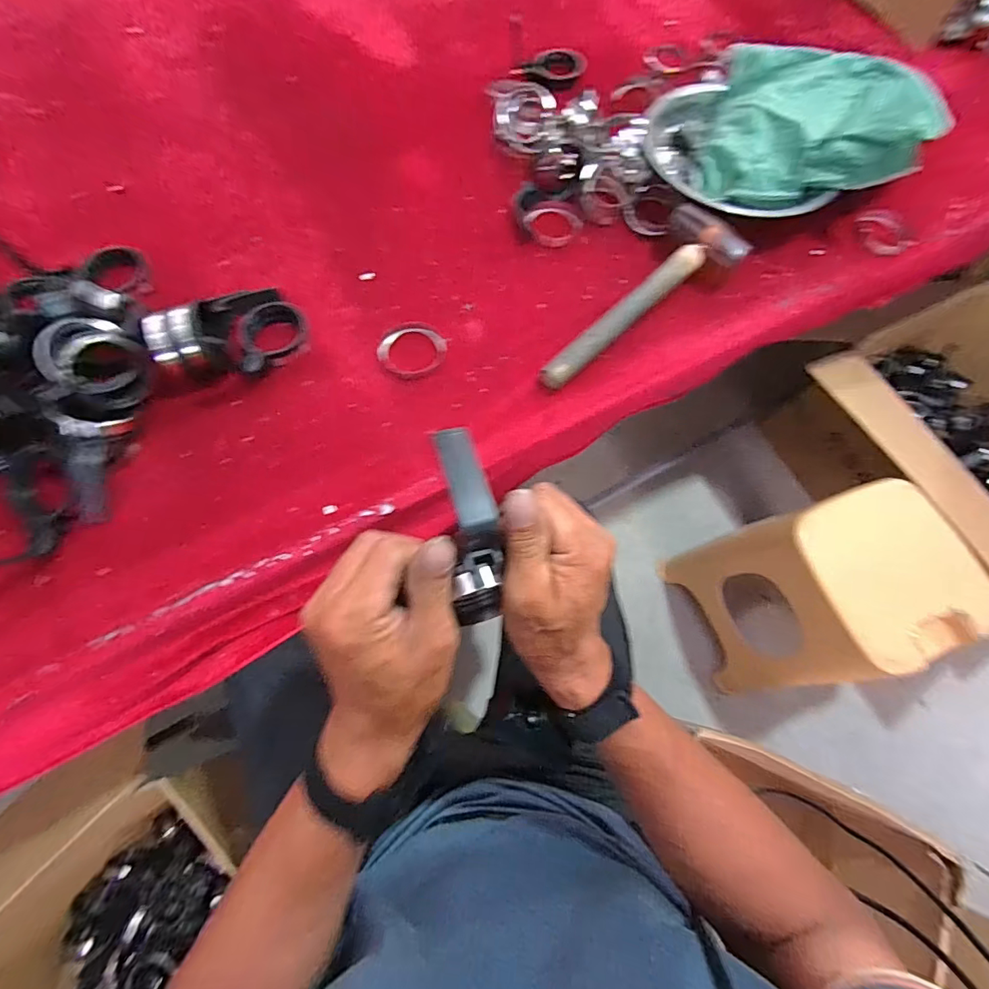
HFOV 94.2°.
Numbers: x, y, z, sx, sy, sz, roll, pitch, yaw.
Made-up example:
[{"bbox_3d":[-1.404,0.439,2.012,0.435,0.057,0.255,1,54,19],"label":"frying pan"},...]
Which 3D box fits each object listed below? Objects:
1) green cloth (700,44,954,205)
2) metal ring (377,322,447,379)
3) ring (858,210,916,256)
[{"bbox_3d":[0.432,-0.481,0.608,0.276,0.089,0.215,26,69,5],"label":"green cloth"},{"bbox_3d":[-0.097,-0.171,0.542,0.073,0.009,0.078,1,69,-4],"label":"metal ring"},{"bbox_3d":[0.547,-0.374,0.653,0.077,0.018,0.077,1,69,-4],"label":"ring"}]

